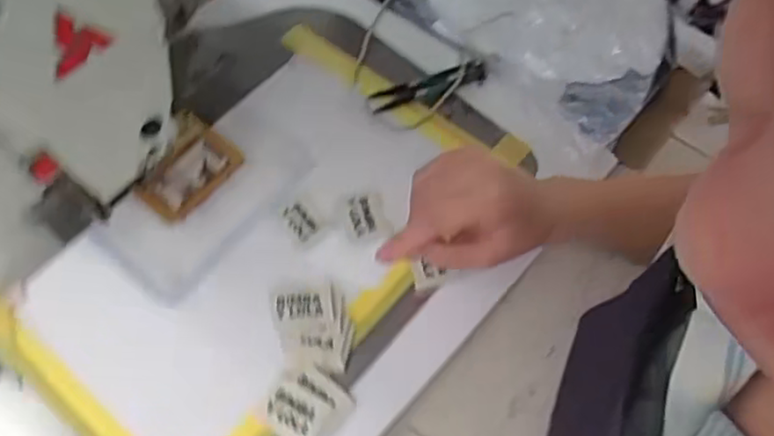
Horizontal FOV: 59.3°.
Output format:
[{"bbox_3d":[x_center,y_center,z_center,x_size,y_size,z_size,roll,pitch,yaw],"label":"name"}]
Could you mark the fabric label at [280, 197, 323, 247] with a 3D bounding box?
[{"bbox_3d":[-0.068,0.002,0.526,0.027,0.005,0.037,-36,73,-22],"label":"fabric label"}]

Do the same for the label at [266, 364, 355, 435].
[{"bbox_3d":[-0.053,0.124,0.452,0.048,0.006,0.045,35,66,19],"label":"label"}]

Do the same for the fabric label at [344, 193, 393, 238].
[{"bbox_3d":[-0.015,-0.002,0.526,0.032,0.004,0.038,-10,64,-5],"label":"fabric label"}]

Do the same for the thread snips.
[{"bbox_3d":[0.035,-0.114,0.584,0.101,0.014,0.028,-20,62,-10],"label":"thread snips"}]

